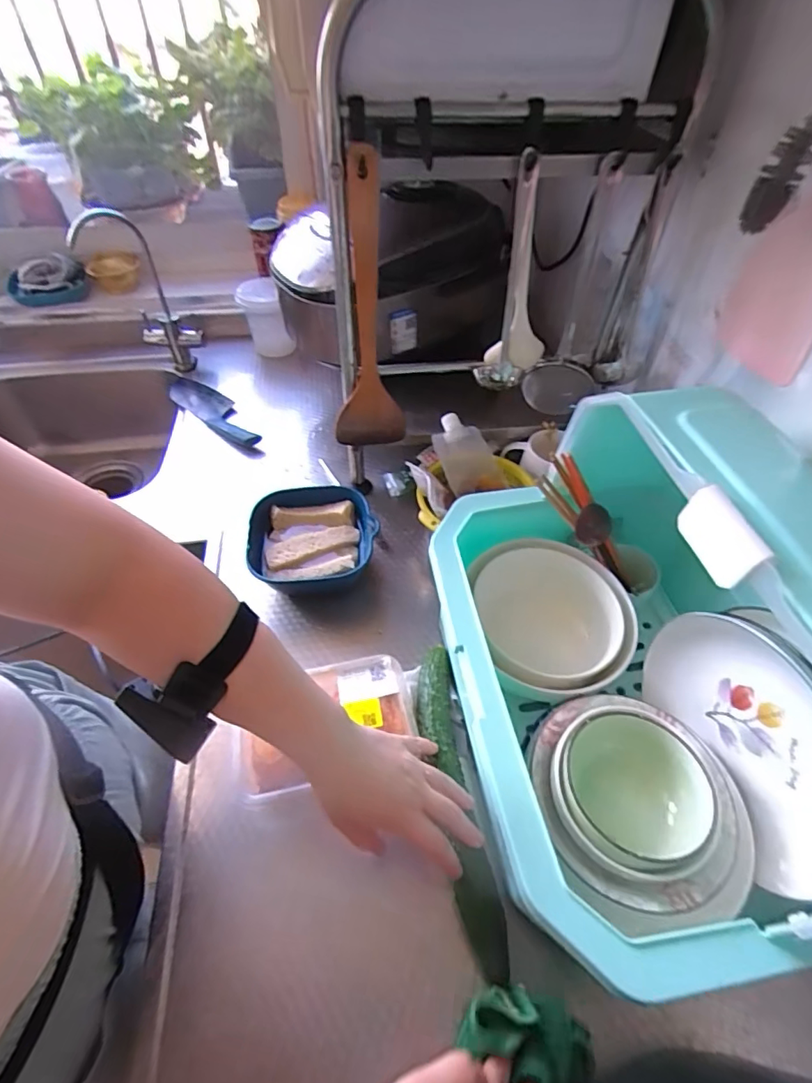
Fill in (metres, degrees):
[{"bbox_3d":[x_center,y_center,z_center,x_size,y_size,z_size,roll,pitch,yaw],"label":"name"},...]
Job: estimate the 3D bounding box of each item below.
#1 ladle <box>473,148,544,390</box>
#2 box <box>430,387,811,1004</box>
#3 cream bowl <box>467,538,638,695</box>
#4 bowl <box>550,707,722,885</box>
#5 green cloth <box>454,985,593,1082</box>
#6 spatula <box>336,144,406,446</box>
[{"bbox_3d":[0.130,-0.278,0.559,0.069,0.222,0.062,17,51,11],"label":"ladle"},{"bbox_3d":[0.185,0.078,0.410,0.272,0.270,0.407,-5,50,-8],"label":"box"},{"bbox_3d":[0.147,0.082,0.529,0.161,0.058,0.166,2,50,-2],"label":"cream bowl"},{"bbox_3d":[0.173,0.198,0.401,0.114,0.065,0.120,2,50,-2],"label":"bowl"},{"bbox_3d":[0.089,0.358,0.365,0.072,0.032,0.082,-32,59,-27],"label":"green cloth"},{"bbox_3d":[-0.043,-0.250,0.585,0.090,0.321,0.035,-7,51,-9],"label":"spatula"}]

